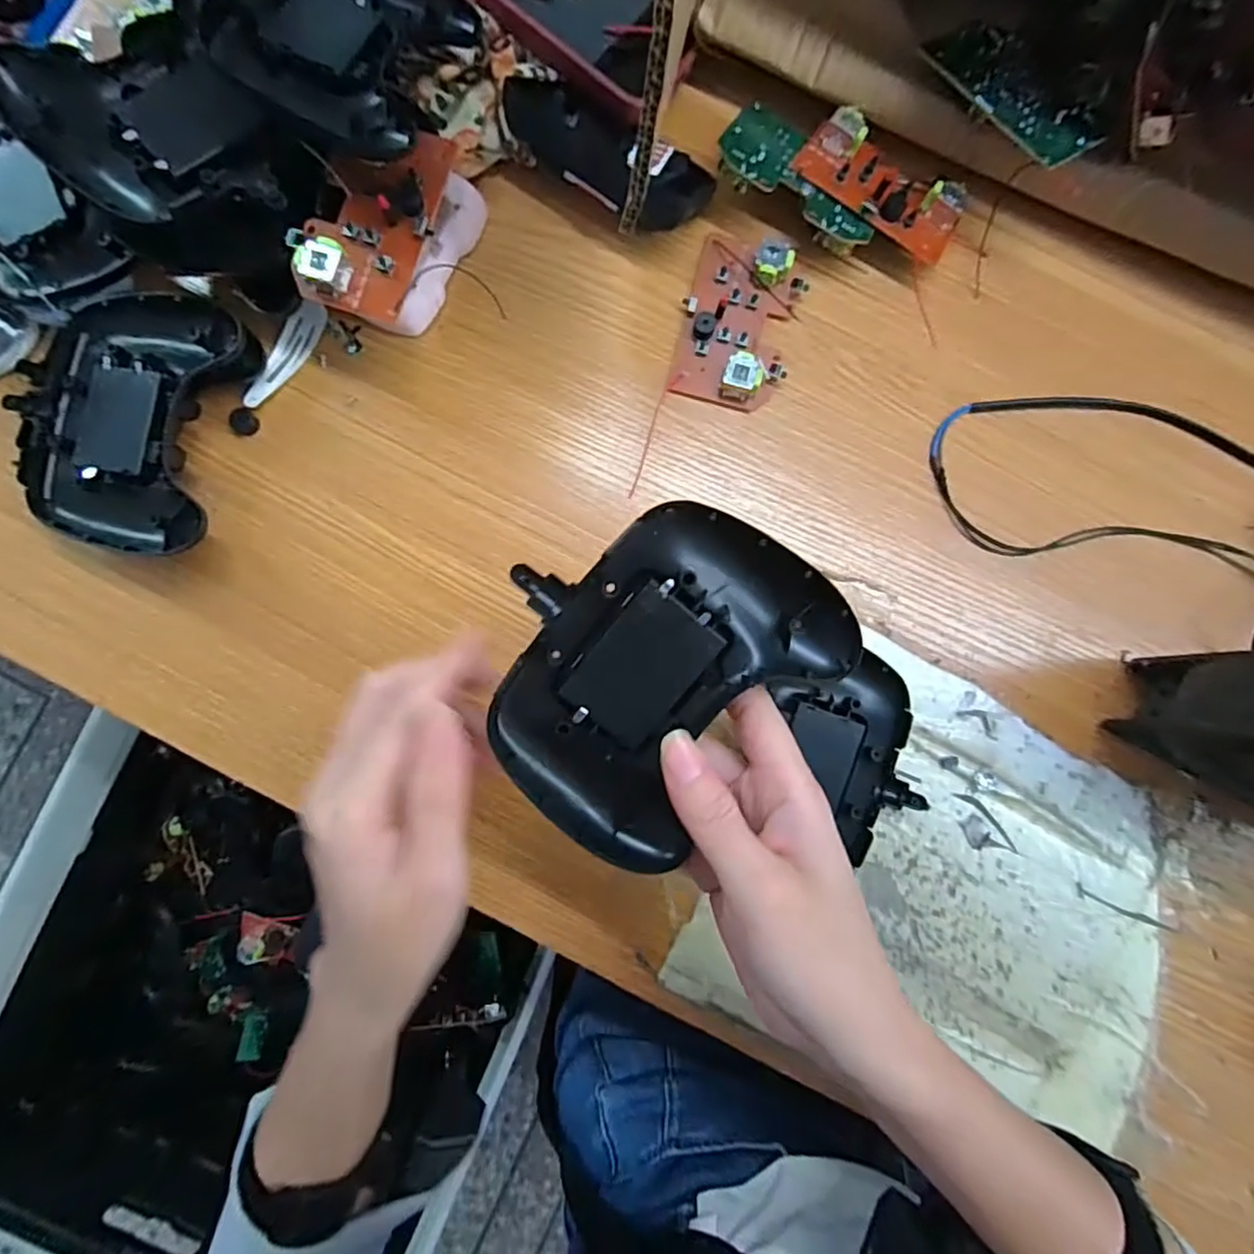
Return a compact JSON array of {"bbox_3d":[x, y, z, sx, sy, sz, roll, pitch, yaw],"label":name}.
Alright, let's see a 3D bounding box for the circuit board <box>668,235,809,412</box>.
[{"bbox_3d":[0.060,-0.163,0.333,0.056,0.013,0.089,15,85,1],"label":"circuit board"}]

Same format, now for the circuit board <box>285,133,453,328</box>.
[{"bbox_3d":[-0.118,-0.190,0.291,0.053,0.017,0.088,21,85,1],"label":"circuit board"}]

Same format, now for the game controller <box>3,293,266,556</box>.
[{"bbox_3d":[-0.246,-0.101,0.314,0.105,0.030,0.121,12,85,1],"label":"game controller"}]

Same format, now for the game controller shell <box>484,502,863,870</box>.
[{"bbox_3d":[0.008,0.017,0.221,0.096,0.027,0.121,41,89,0],"label":"game controller shell"}]

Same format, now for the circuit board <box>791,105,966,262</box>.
[{"bbox_3d":[0.135,-0.233,0.336,0.090,0.015,0.043,31,85,2],"label":"circuit board"}]

